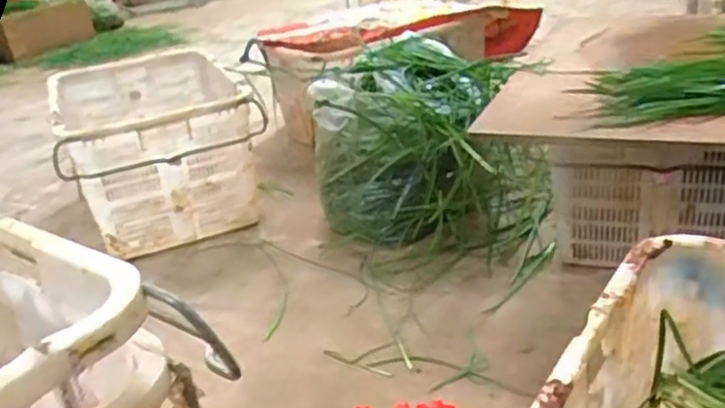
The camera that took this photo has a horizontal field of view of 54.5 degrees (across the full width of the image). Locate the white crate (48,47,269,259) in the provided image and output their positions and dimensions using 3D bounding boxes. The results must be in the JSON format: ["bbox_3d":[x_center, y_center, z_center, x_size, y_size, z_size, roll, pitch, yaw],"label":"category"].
[{"bbox_3d":[-0.546,-0.166,1.884,0.467,0.328,0.642,-16,27,-19],"label":"white crate"}]

